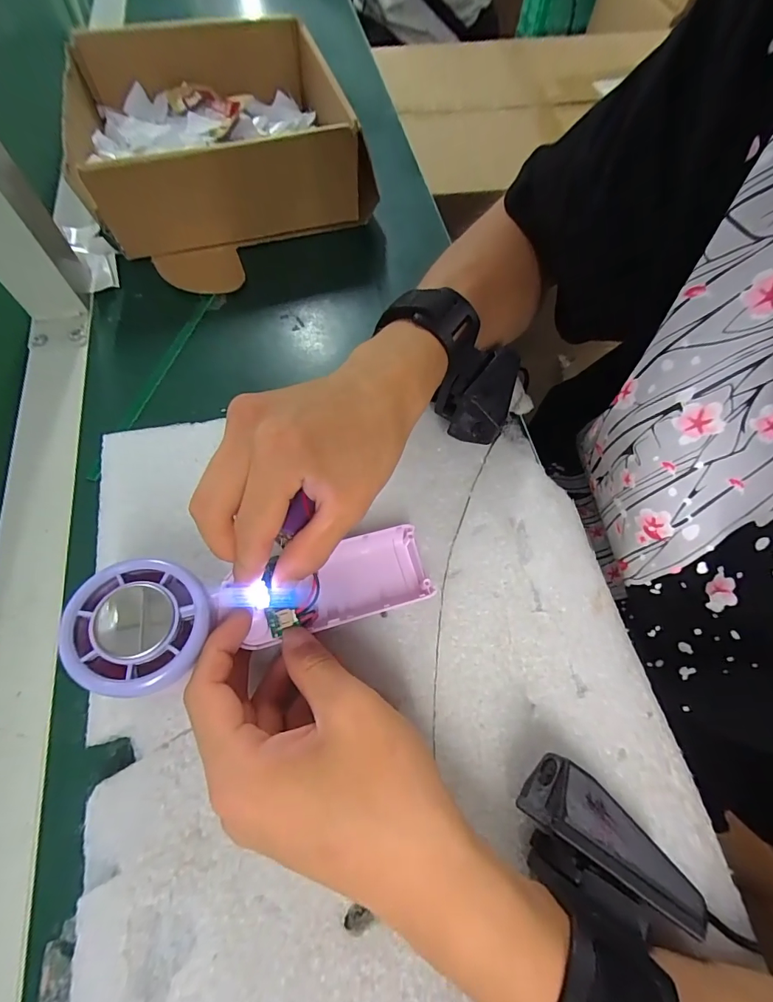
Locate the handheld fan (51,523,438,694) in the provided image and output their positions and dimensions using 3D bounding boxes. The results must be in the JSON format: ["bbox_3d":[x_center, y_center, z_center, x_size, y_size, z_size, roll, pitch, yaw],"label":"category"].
[{"bbox_3d":[-0.054,0.046,0.208,0.166,0.027,0.051,-6,63,-31],"label":"handheld fan"}]

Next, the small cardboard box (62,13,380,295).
[{"bbox_3d":[-0.150,-0.324,0.376,0.214,0.081,0.222,-18,67,-10],"label":"small cardboard box"}]

